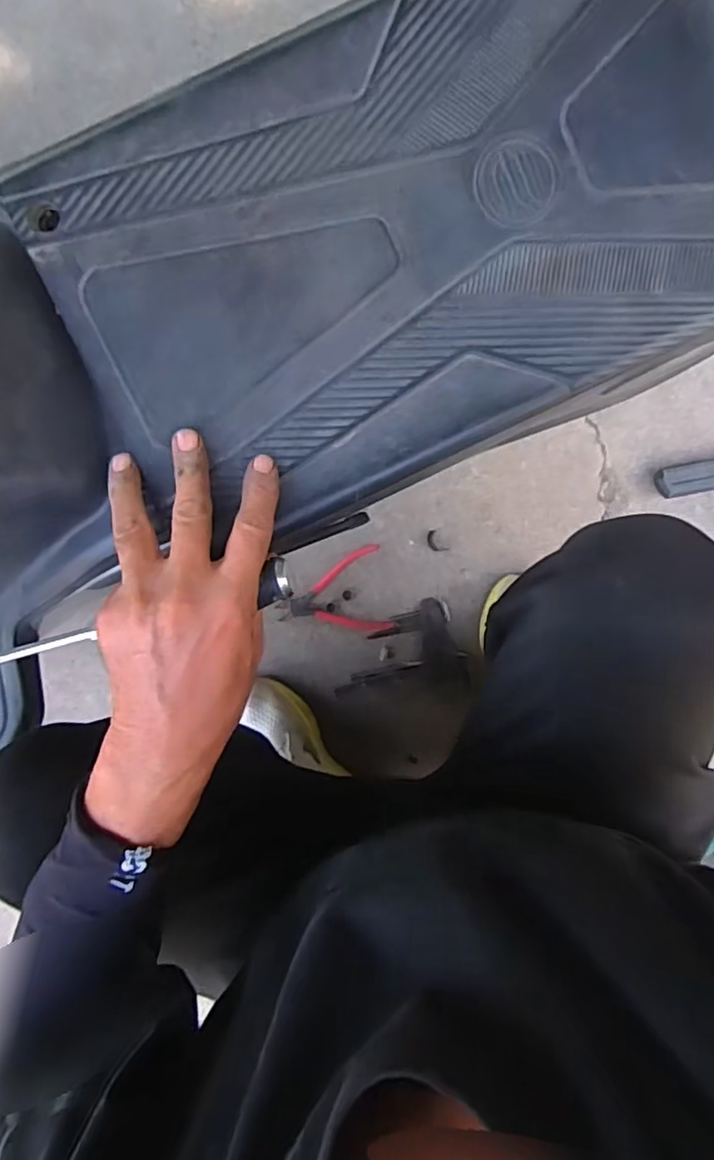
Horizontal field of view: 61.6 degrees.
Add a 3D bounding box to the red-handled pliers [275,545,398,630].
[{"bbox_3d":[-0.030,0.026,0.741,0.137,0.022,0.106,-16,101,0],"label":"red-handled pliers"}]

